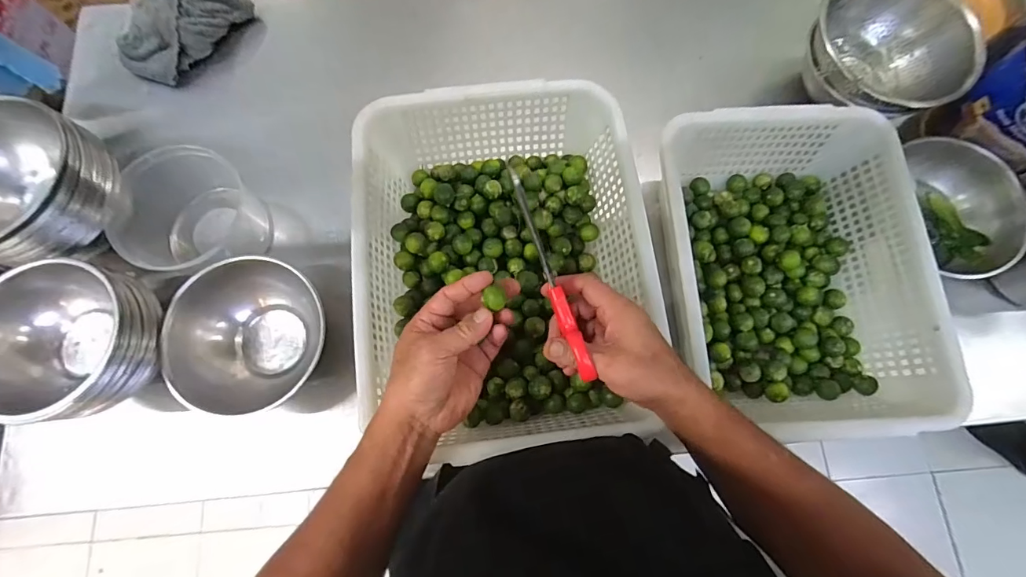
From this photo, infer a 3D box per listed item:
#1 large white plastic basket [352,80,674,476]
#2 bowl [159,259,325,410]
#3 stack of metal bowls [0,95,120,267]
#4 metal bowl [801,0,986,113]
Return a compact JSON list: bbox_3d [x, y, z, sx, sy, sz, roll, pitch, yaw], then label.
[{"bbox_3d":[-0.010,-0.032,0.502,0.296,0.105,0.386,-7,76,-2],"label":"large white plastic basket"},{"bbox_3d":[-0.301,0.057,0.512,0.135,0.084,0.158,1,75,-1],"label":"bowl"},{"bbox_3d":[-0.535,-0.111,0.479,0.150,0.081,0.159,19,76,4],"label":"stack of metal bowls"},{"bbox_3d":[0.472,-0.301,0.581,0.185,0.089,0.188,0,75,-1],"label":"metal bowl"}]

